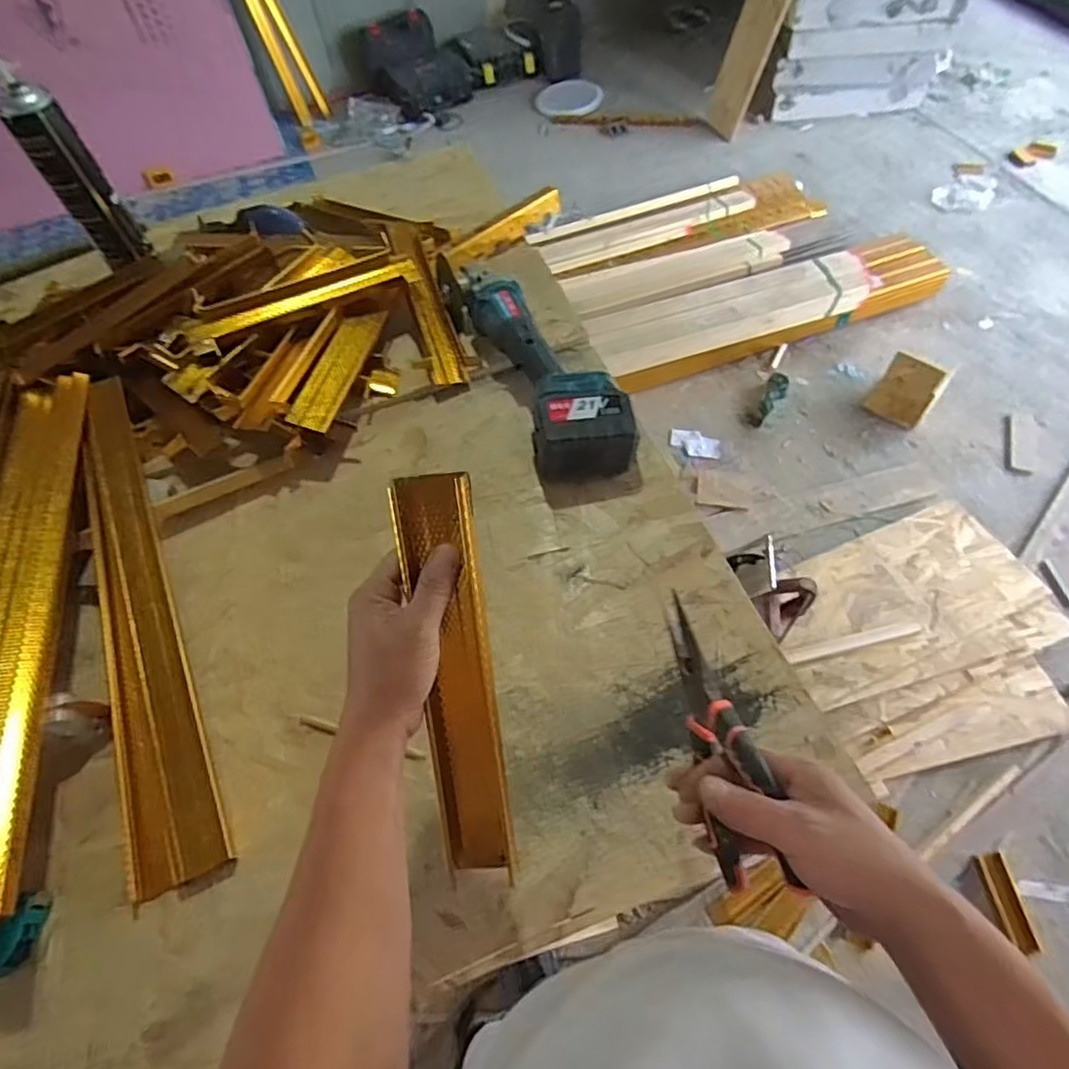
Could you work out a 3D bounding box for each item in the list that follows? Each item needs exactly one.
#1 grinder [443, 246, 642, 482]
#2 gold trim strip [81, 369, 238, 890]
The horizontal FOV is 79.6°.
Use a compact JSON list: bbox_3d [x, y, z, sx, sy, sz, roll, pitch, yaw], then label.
[{"bbox_3d":[0.002,-0.207,0.806,0.112,0.092,0.361,-24,60,-10],"label":"grinder"},{"bbox_3d":[-0.428,0.066,0.683,0.078,0.032,0.590,-24,66,-8],"label":"gold trim strip"}]

